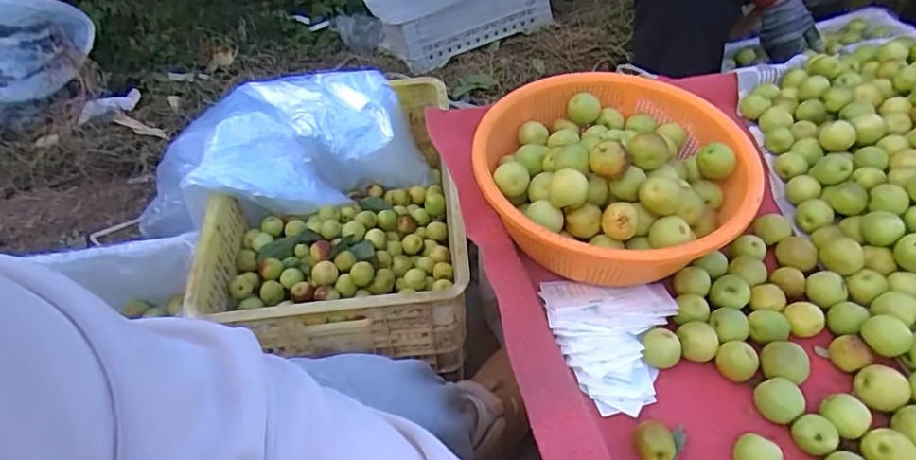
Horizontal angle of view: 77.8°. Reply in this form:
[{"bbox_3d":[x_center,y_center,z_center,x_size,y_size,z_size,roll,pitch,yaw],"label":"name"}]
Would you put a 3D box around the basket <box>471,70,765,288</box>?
[{"bbox_3d":[0.150,-0.064,0.576,0.261,0.099,0.267,-5,48,0],"label":"basket"}]

